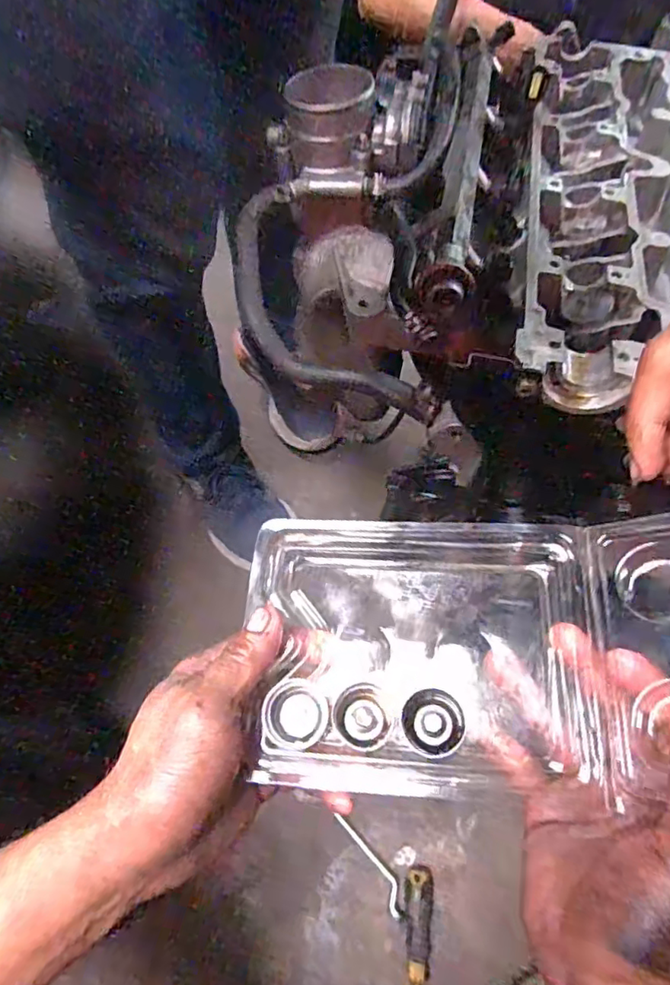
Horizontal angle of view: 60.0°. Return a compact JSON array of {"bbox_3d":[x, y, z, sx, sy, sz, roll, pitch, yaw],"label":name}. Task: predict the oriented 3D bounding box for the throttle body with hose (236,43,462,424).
[{"bbox_3d":[0.001,-0.188,0.450,0.155,0.134,0.285,6,63,2],"label":"throttle body with hose"}]

